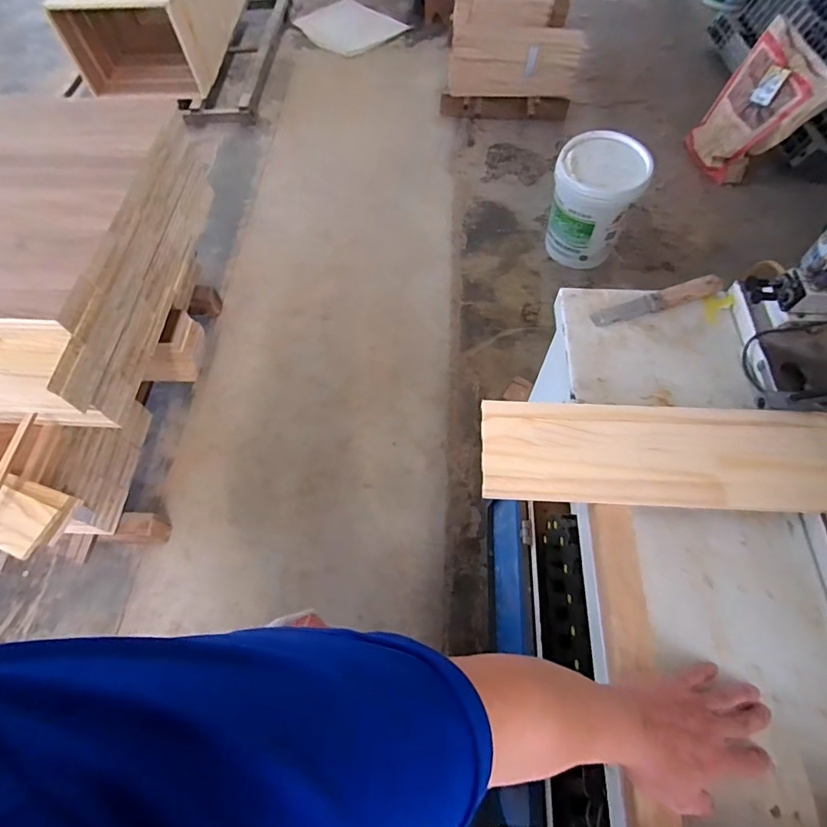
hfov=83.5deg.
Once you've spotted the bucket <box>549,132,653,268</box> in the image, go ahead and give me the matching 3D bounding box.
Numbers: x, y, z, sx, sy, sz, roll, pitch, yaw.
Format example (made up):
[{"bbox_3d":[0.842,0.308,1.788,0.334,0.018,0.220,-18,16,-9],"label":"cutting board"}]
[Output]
[{"bbox_3d":[0.635,-0.758,1.680,0.284,0.397,0.293,-1,63,2],"label":"bucket"}]

